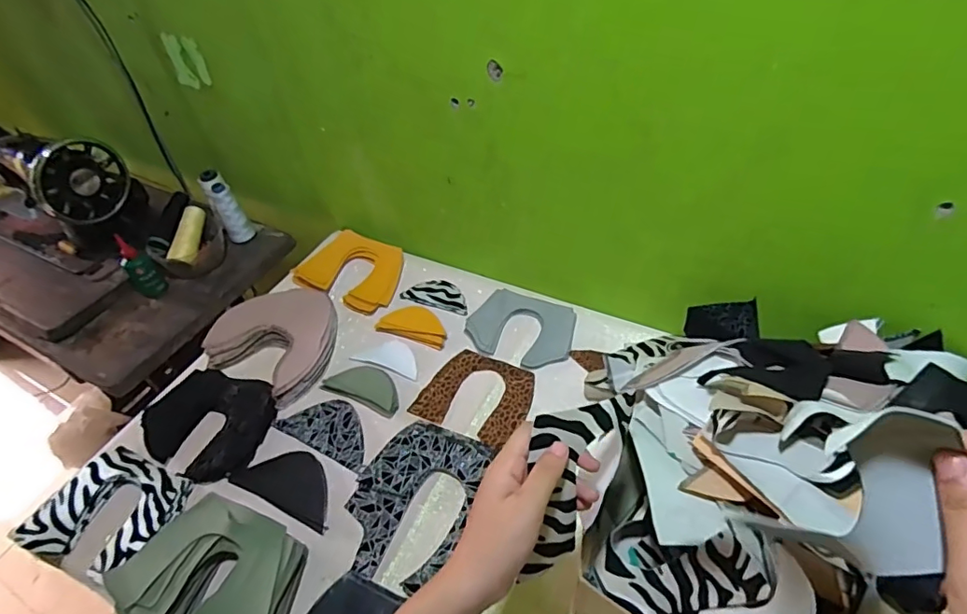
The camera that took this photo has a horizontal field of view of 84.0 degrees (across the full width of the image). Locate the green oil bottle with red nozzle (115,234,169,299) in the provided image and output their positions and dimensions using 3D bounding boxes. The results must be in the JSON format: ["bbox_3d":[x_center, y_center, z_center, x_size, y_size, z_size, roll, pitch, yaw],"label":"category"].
[{"bbox_3d":[-0.573,-0.066,0.898,0.045,0.106,0.041,-37,53,-26],"label":"green oil bottle with red nozzle"}]

